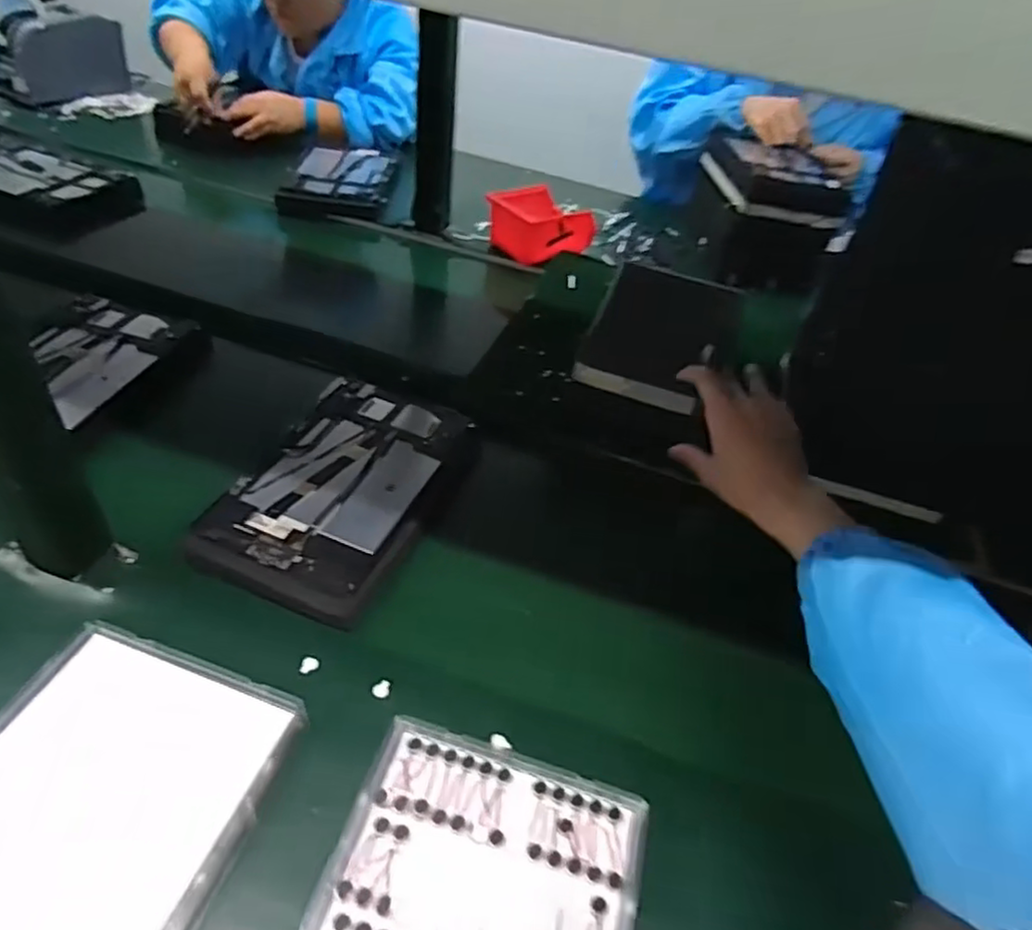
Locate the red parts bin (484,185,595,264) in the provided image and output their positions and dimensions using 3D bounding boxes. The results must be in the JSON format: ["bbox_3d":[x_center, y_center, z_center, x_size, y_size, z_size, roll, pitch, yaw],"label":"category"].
[{"bbox_3d":[0.039,-0.359,0.976,0.128,0.062,0.110,-25,53,-31],"label":"red parts bin"}]

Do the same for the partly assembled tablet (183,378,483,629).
[{"bbox_3d":[-0.151,0.017,0.595,0.162,0.016,0.254,17,44,11],"label":"partly assembled tablet"}]

